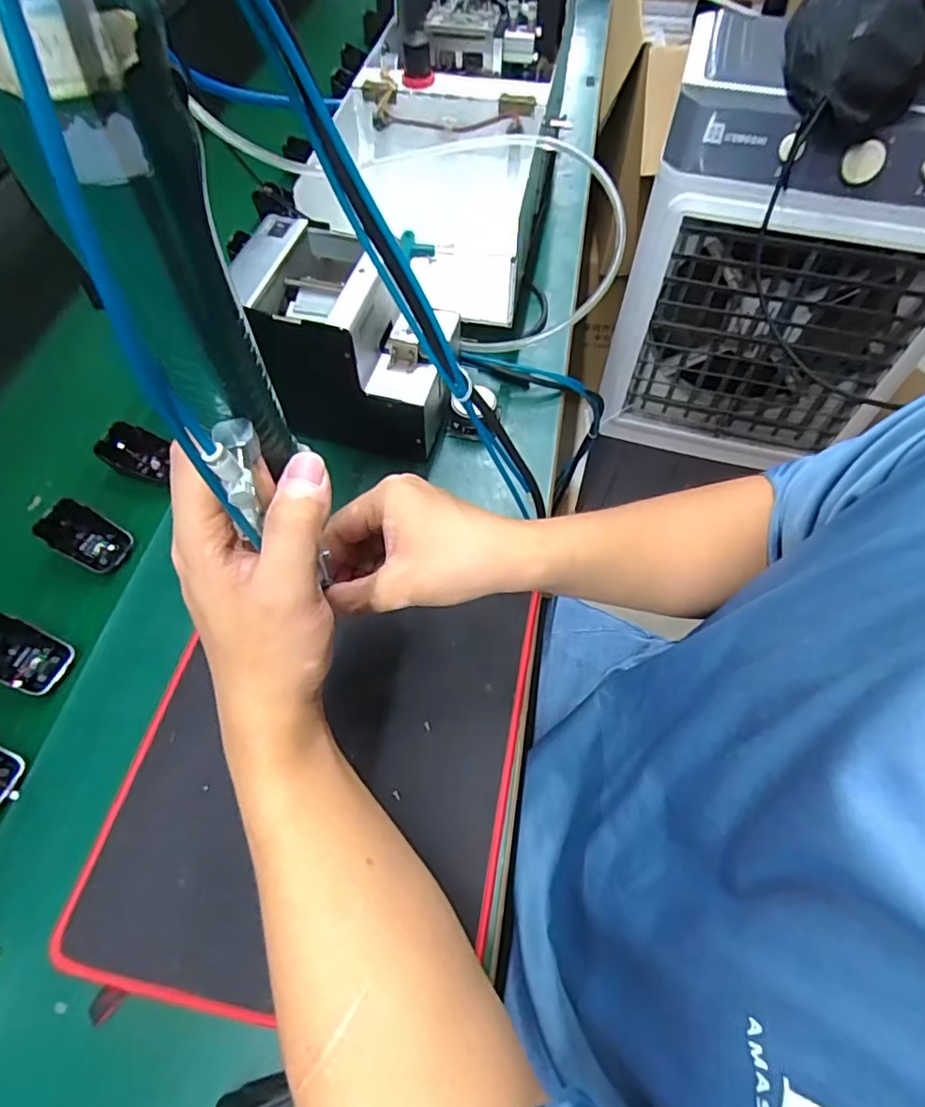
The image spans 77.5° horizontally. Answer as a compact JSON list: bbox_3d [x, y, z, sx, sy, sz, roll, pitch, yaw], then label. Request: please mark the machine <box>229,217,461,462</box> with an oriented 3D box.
[{"bbox_3d":[-0.107,-0.185,0.529,0.171,0.149,0.123,12,61,7],"label":"machine"}]

